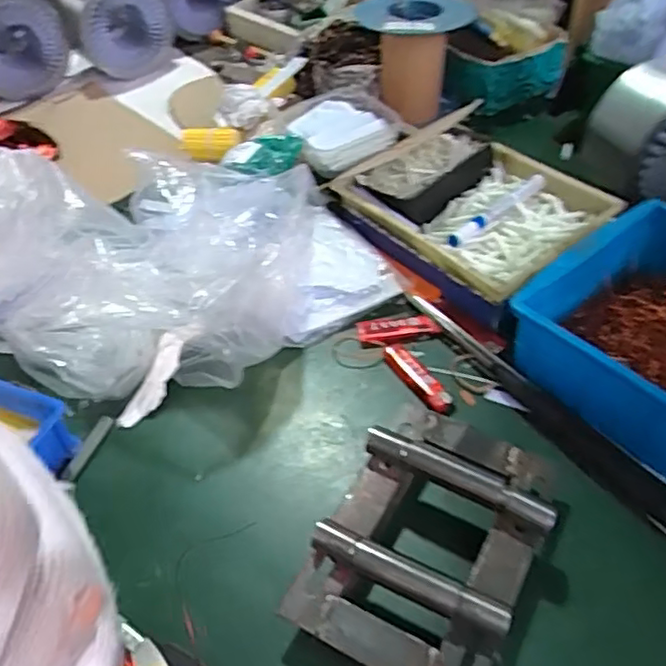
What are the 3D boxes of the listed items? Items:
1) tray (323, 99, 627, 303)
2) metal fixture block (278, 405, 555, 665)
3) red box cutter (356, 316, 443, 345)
[{"bbox_3d":[0.141,-0.146,0.679,0.188,0.050,0.267,-33,53,-24],"label":"tray"},{"bbox_3d":[0.069,0.144,0.465,0.134,0.052,0.194,20,52,22],"label":"metal fixture block"},{"bbox_3d":[0.063,-0.002,0.631,0.076,0.007,0.028,-6,47,-1],"label":"red box cutter"}]

